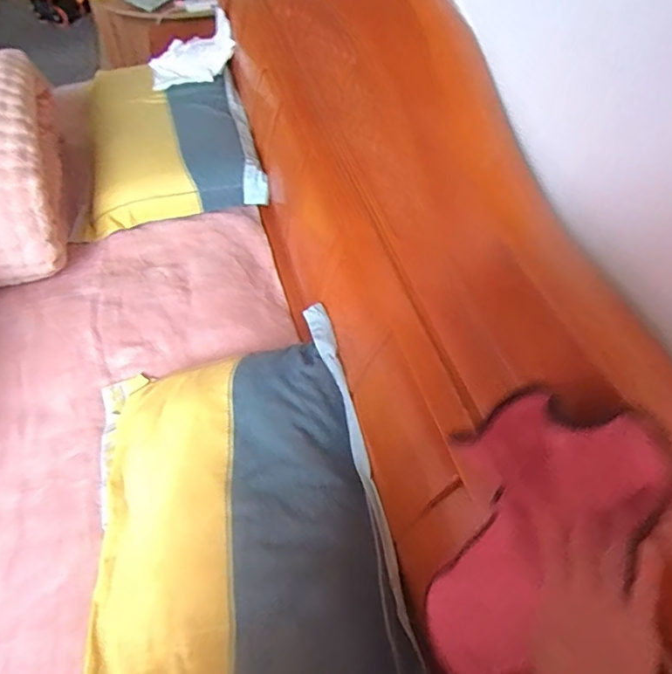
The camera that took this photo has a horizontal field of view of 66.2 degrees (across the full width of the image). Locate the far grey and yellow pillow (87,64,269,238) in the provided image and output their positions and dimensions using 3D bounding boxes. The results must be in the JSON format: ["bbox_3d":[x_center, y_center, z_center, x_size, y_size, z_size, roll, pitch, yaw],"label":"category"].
[{"bbox_3d":[-0.437,-0.503,1.324,0.408,0.116,0.574,-13,54,-11],"label":"far grey and yellow pillow"}]

